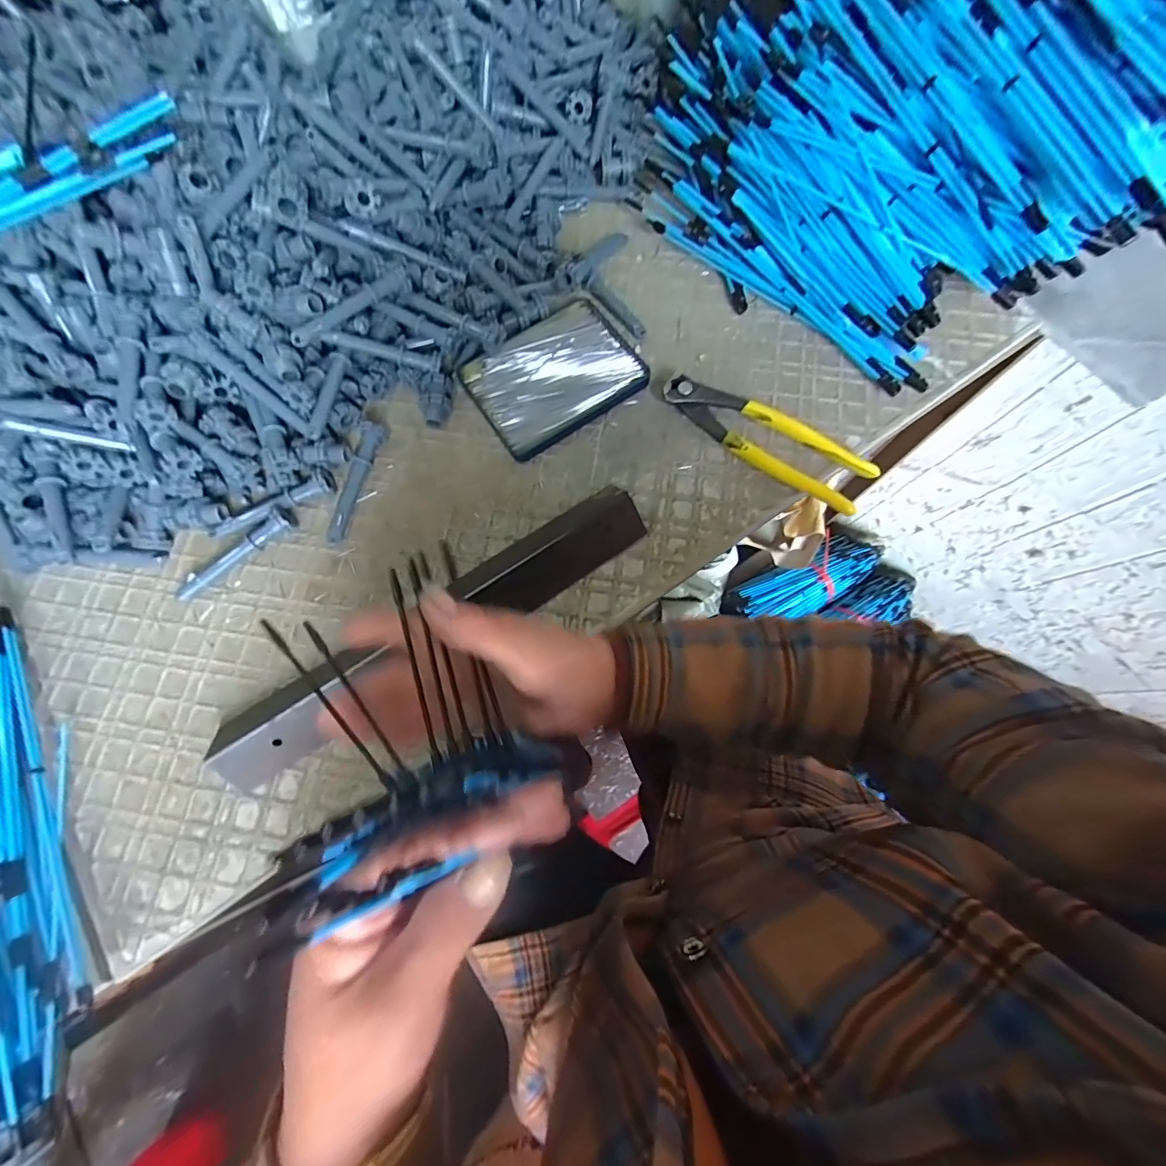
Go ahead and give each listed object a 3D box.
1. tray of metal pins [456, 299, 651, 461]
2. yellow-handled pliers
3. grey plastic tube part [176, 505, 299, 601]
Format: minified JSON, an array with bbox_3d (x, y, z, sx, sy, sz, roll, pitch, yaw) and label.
[{"bbox_3d":[-0.024,-0.167,0.394,0.127,0.013,0.099,-33,77,-8],"label":"tray of metal pins"},{"bbox_3d":[0.136,-0.109,0.369,0.163,0.019,0.041,34,77,9],"label":"yellow-handled pliers"},{"bbox_3d":[-0.254,-0.021,0.354,0.096,0.019,0.017,-38,78,-10],"label":"grey plastic tube part"}]

